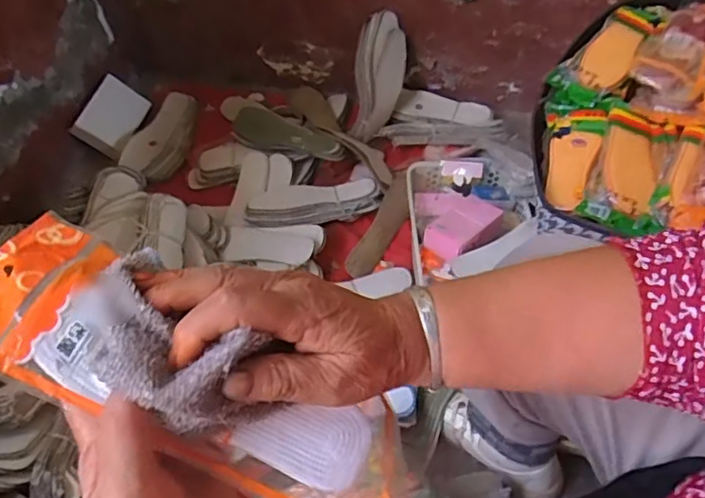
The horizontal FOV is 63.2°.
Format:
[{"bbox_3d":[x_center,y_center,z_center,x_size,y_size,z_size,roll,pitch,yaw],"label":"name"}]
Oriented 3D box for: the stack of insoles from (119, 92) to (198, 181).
[{"bbox_3d":[-0.384,-0.238,1.185,0.106,0.048,0.236,14,57,10],"label":"stack of insoles"}]

